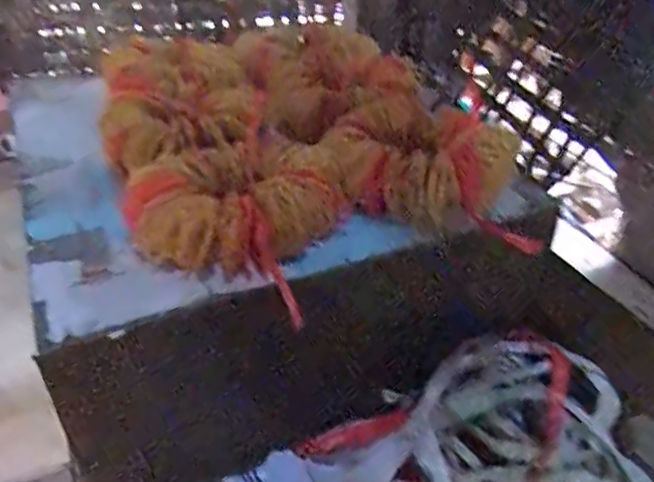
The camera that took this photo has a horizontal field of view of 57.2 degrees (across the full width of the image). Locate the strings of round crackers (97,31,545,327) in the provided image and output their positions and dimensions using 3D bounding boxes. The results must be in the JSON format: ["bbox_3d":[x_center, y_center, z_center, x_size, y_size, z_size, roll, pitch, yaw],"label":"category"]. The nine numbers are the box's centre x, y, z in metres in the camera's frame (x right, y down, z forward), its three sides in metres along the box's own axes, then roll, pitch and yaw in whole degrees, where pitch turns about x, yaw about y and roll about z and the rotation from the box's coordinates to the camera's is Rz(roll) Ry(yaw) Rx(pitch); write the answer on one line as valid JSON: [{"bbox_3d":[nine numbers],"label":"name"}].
[{"bbox_3d":[-0.043,-0.129,0.695,0.385,0.081,0.452,-12,38,-17],"label":"strings of round crackers"}]

